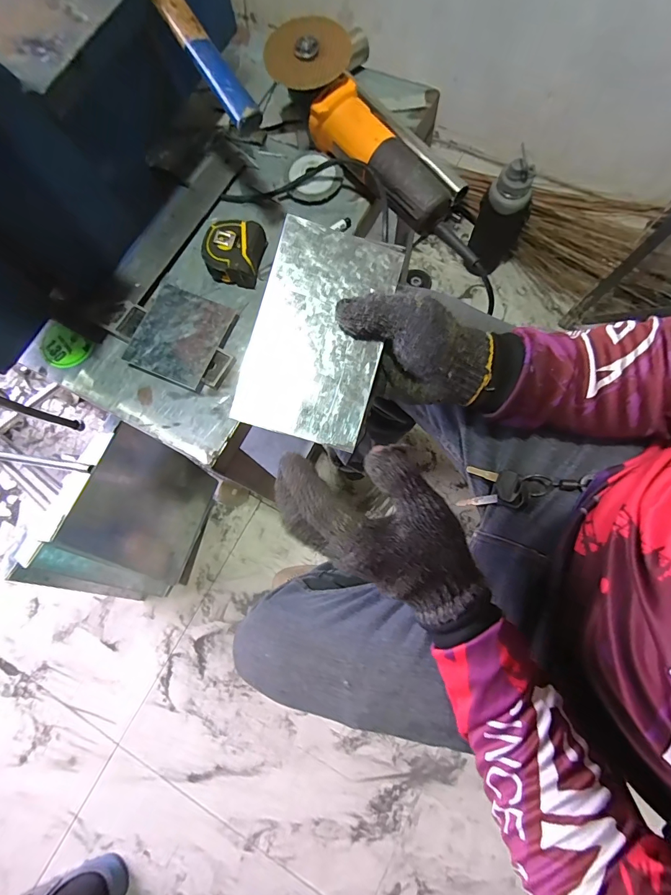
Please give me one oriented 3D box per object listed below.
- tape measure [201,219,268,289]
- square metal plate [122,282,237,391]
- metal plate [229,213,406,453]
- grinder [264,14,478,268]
[{"bbox_3d":[-0.125,-0.244,0.493,0.068,0.034,0.069,10,77,6],"label":"tape measure"},{"bbox_3d":[-0.187,-0.136,0.474,0.097,0.009,0.111,20,78,9],"label":"square metal plate"},{"bbox_3d":[-0.012,-0.090,0.313,0.100,0.005,0.166,16,88,-3],"label":"metal plate"},{"bbox_3d":[0.052,-0.362,0.488,0.100,0.075,0.350,-39,91,-10],"label":"grinder"}]

